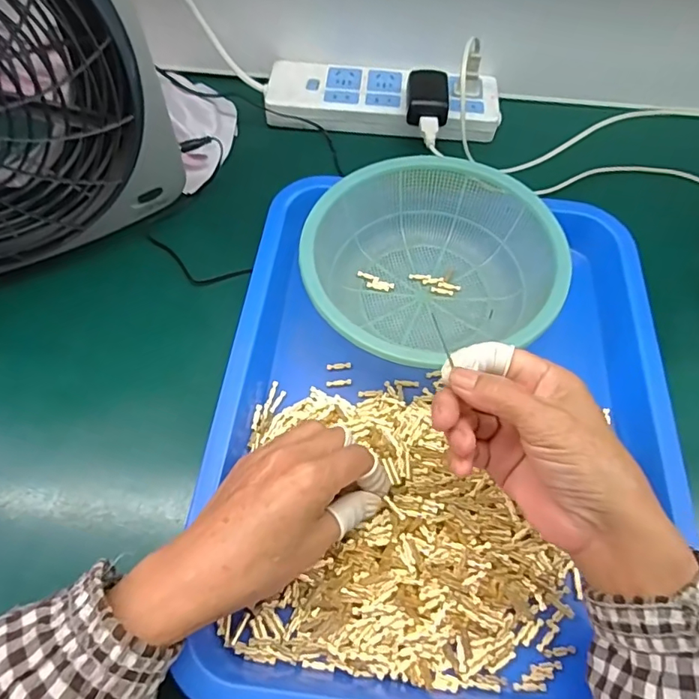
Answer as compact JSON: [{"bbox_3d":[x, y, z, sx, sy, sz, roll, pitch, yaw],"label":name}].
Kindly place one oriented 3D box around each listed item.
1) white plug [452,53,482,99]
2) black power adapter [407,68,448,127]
[{"bbox_3d":[0.119,-0.265,0.488,0.028,0.041,0.021,15,61,7],"label":"white plug"},{"bbox_3d":[0.074,-0.237,0.480,0.038,0.024,0.063,4,60,0],"label":"black power adapter"}]

